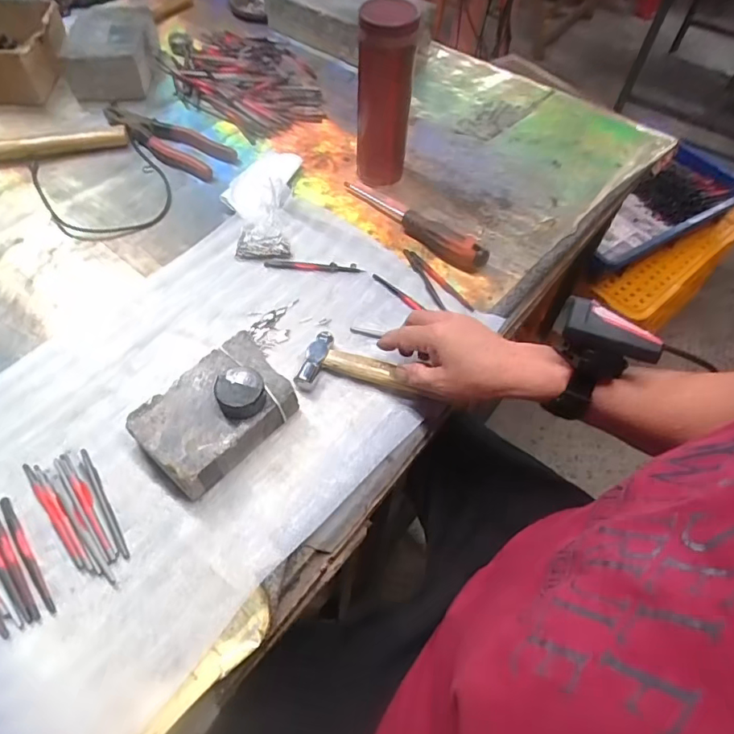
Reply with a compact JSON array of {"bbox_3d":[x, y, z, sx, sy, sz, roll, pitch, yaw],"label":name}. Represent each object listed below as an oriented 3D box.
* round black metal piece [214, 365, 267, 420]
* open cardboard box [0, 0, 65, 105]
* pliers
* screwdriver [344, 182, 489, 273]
[{"bbox_3d":[-0.101,0.018,0.416,0.037,0.024,0.041,4,56,-1],"label":"round black metal piece"},{"bbox_3d":[-0.511,-0.447,0.730,0.151,0.066,0.136,-5,56,-5],"label":"open cardboard box"},{"bbox_3d":[-0.271,-0.305,0.682,0.211,0.013,0.066,27,59,16],"label":"pliers"},{"bbox_3d":[0.053,-0.172,0.588,0.035,0.027,0.201,-39,65,-24],"label":"screwdriver"}]

